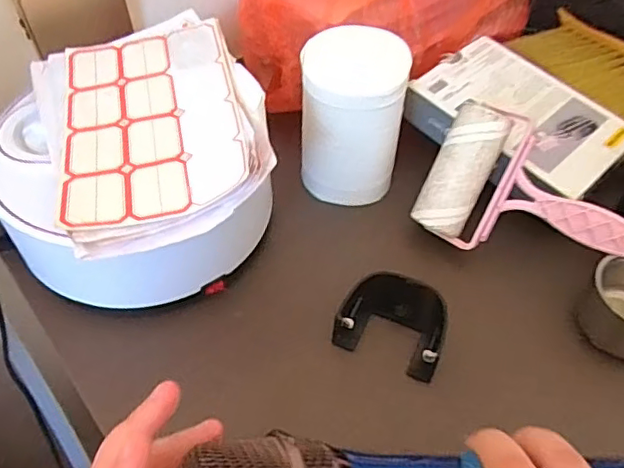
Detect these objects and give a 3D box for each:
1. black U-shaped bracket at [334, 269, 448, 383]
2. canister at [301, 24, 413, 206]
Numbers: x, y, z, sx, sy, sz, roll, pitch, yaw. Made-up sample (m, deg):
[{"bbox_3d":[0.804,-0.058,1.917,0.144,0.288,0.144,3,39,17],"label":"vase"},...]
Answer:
[{"bbox_3d":[0.059,0.059,0.414,0.075,0.033,0.053,19,54,15],"label":"black U-shaped bracket"},{"bbox_3d":[0.030,-0.086,0.465,0.081,0.120,0.082,11,53,9],"label":"canister"}]

